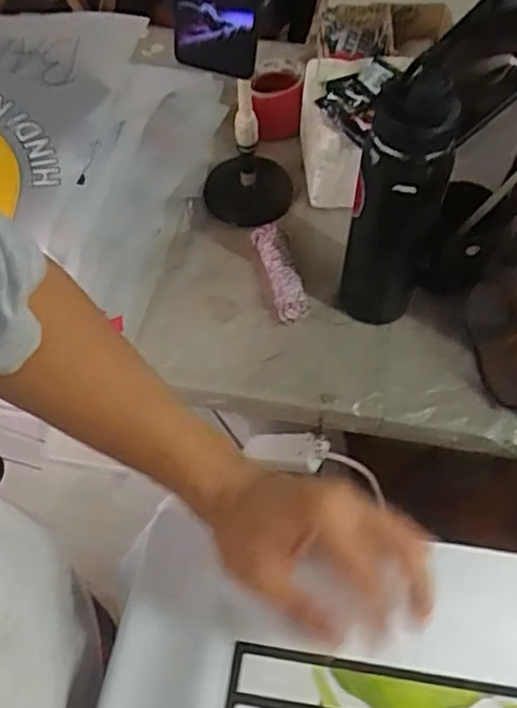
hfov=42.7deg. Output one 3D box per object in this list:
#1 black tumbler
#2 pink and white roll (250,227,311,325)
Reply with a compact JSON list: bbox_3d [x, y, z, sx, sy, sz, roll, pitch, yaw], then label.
[{"bbox_3d":[0.127,-0.122,0.630,0.079,0.289,0.070,20,59,11],"label":"black tumbler"},{"bbox_3d":[0.024,-0.091,0.736,0.033,0.028,0.131,-12,59,-9],"label":"pink and white roll"}]

